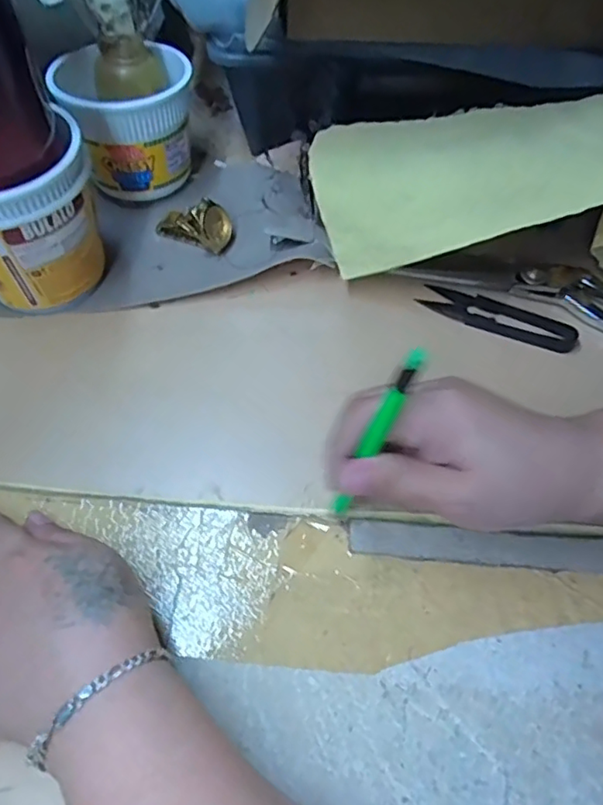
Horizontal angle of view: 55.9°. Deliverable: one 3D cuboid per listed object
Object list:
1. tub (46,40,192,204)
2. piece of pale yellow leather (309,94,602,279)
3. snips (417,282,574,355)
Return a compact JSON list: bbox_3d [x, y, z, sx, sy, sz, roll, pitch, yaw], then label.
[{"bbox_3d":[-0.122,-0.201,0.407,0.090,0.082,0.090,0,57,0],"label":"tub"},{"bbox_3d":[0.102,-0.130,0.329,0.185,0.049,0.086,-9,57,12],"label":"piece of pale yellow leather"},{"bbox_3d":[0.124,-0.055,0.359,0.095,0.012,0.024,22,60,13],"label":"snips"}]

